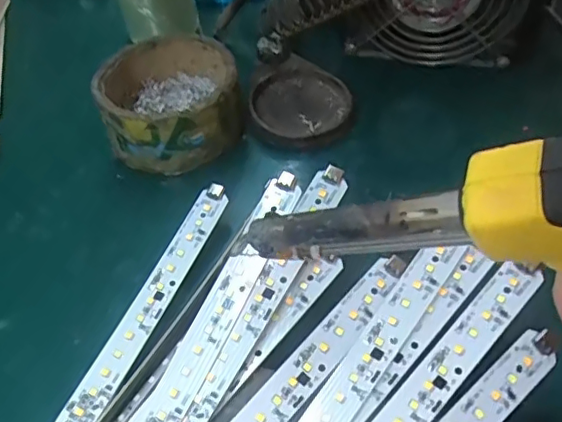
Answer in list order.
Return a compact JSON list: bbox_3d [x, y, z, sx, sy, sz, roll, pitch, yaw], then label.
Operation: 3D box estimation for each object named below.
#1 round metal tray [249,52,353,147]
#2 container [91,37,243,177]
[{"bbox_3d":[0.013,-0.074,0.373,0.063,0.013,0.074,0,50,5],"label":"round metal tray"},{"bbox_3d":[-0.070,-0.071,0.363,0.083,0.041,0.083,-3,50,3],"label":"container"}]

